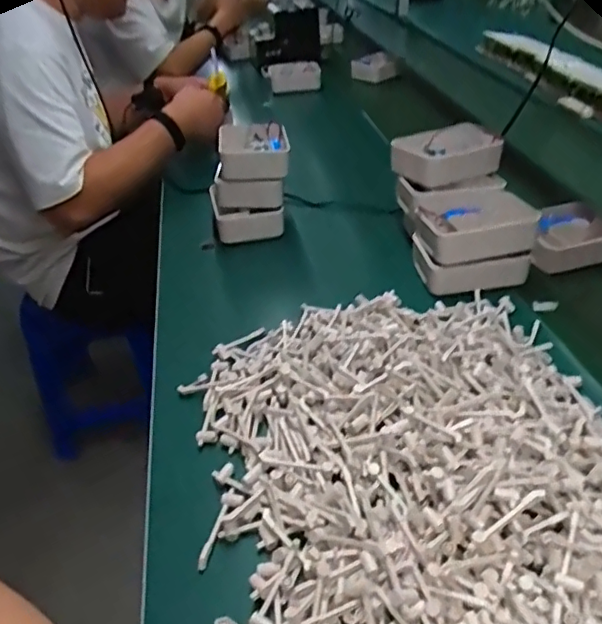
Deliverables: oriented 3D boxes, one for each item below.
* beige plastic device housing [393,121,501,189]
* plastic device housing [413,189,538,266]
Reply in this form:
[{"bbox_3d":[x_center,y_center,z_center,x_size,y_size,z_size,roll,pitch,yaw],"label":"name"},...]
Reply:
[{"bbox_3d":[0.197,-0.216,0.759,0.126,0.046,0.094,-22,41,-23],"label":"beige plastic device housing"},{"bbox_3d":[0.213,-0.111,0.687,0.127,0.041,0.105,-8,38,-6],"label":"plastic device housing"}]

